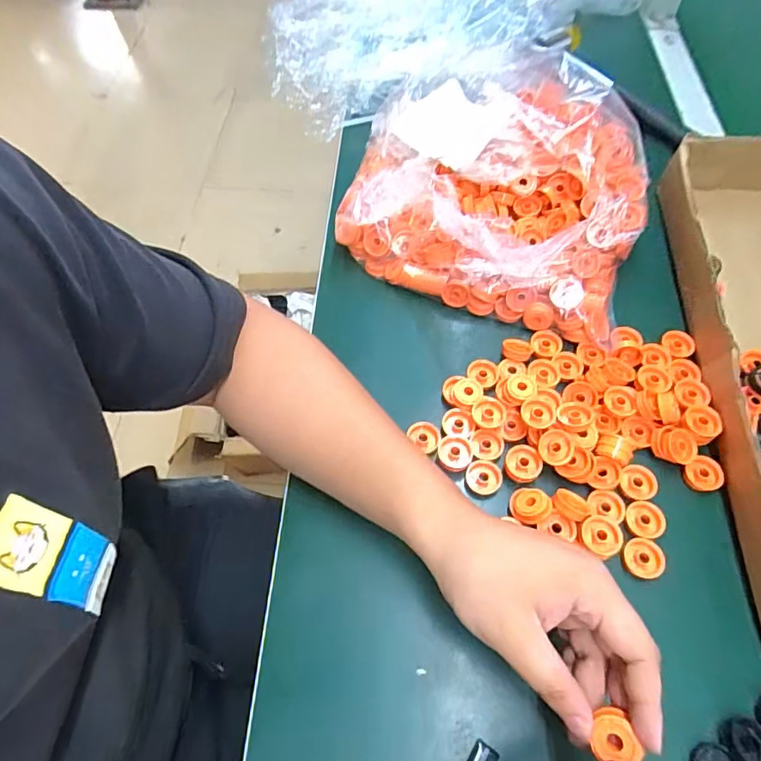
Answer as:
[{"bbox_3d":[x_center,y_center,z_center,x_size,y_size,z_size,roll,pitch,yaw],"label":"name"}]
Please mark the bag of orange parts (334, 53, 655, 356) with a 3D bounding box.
[{"bbox_3d":[0.102,-0.181,0.460,0.268,0.090,0.224,19,62,11],"label":"bag of orange parts"}]

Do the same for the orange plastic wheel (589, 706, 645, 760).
[{"bbox_3d":[0.114,0.175,0.247,0.021,0.009,0.022,-11,70,21],"label":"orange plastic wheel"}]

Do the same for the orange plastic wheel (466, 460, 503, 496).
[{"bbox_3d":[0.078,0.074,0.379,0.026,0.008,0.024,0,60,1],"label":"orange plastic wheel"}]

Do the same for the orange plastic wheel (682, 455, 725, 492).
[{"bbox_3d":[0.239,0.069,0.371,0.027,0.009,0.024,-30,65,-15],"label":"orange plastic wheel"}]

